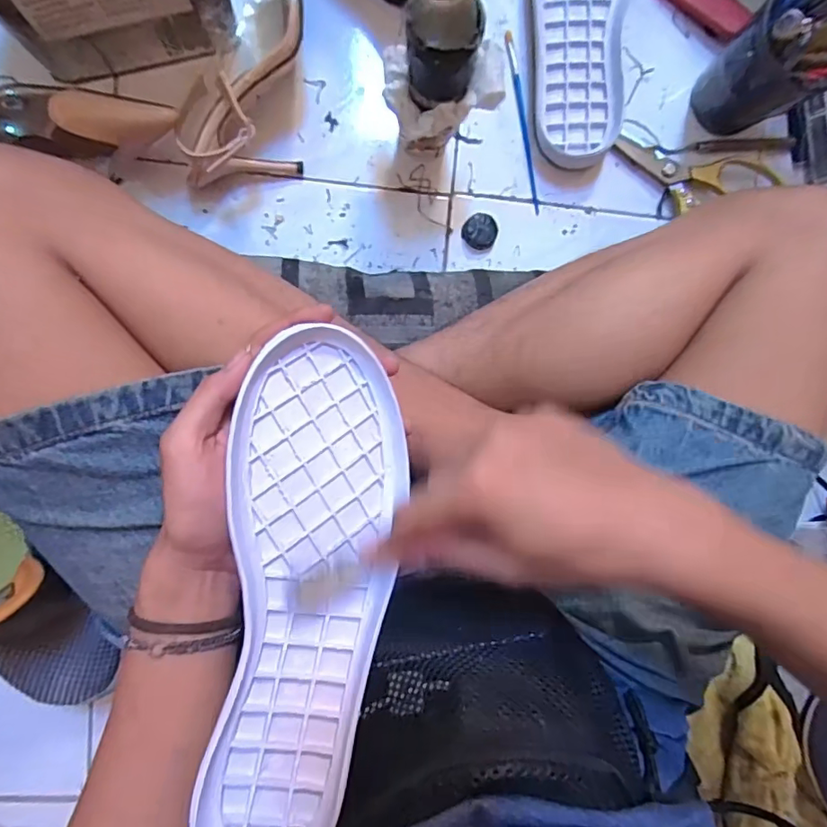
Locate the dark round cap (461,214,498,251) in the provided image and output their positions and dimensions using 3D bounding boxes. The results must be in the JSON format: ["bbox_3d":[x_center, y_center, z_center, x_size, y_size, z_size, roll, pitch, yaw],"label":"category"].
[{"bbox_3d":[0.063,-0.170,0.478,0.031,0.014,0.032,-1,95,-6],"label":"dark round cap"}]

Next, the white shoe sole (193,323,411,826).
[{"bbox_3d":[-0.058,0.089,0.288,0.094,0.032,0.265,8,83,-21],"label":"white shoe sole"}]

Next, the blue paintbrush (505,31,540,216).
[{"bbox_3d":[0.102,-0.268,0.475,0.007,0.004,0.160,-12,96,-5],"label":"blue paintbrush"}]

